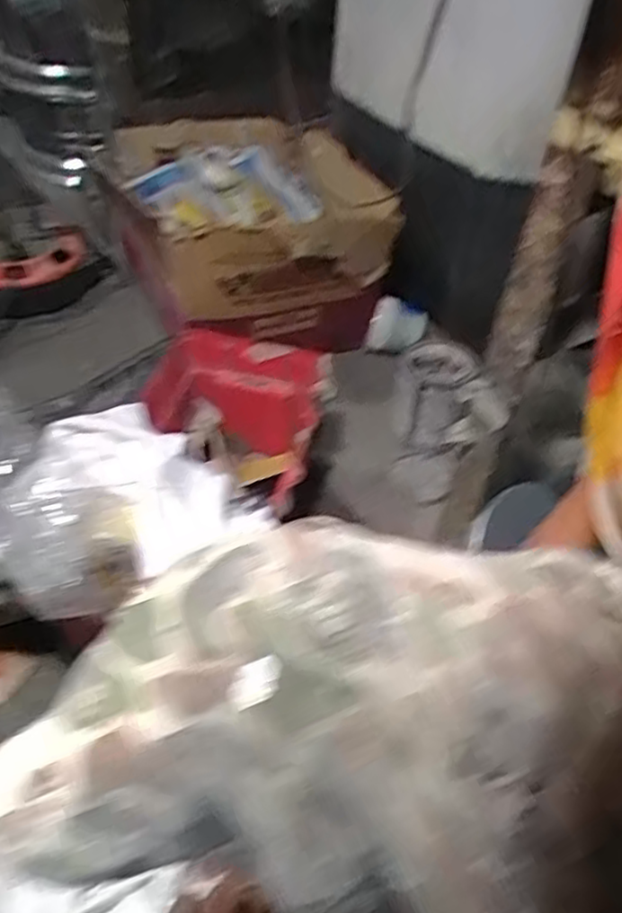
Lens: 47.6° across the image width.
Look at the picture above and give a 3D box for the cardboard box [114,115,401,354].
[{"bbox_3d":[-0.109,-0.374,1.146,0.352,0.207,0.426,-7,45,-14],"label":"cardboard box"}]

